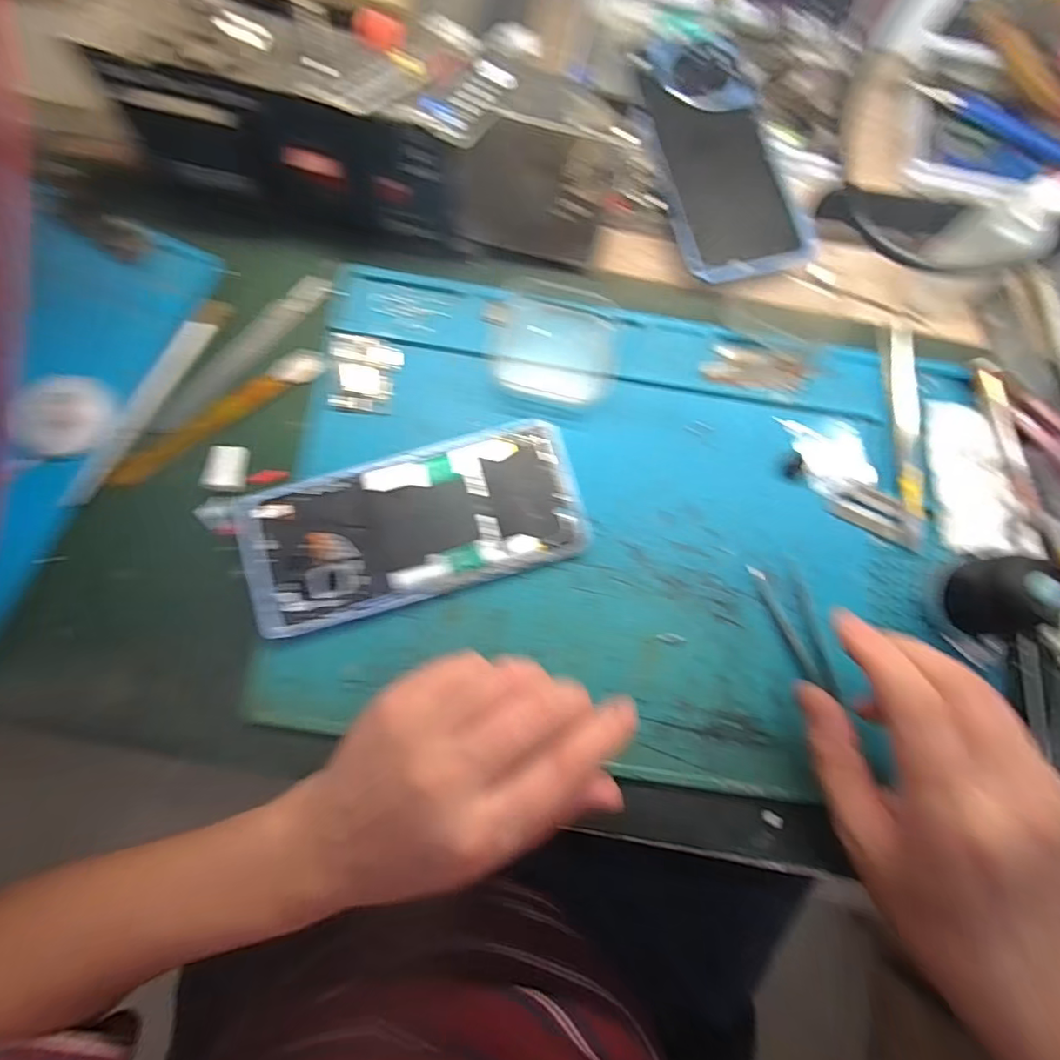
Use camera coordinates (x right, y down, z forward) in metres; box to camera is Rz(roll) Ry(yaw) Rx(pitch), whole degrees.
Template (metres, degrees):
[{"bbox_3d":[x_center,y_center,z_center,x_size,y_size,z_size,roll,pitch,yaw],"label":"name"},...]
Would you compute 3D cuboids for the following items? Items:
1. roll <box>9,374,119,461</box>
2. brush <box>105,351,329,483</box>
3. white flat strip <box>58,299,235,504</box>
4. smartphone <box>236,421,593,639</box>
[{"bbox_3d":[-0.236,-0.058,0.277,0.043,0.010,0.043,1,81,-3],"label":"roll"},{"bbox_3d":[-0.166,-0.060,0.289,0.120,0.004,0.018,-35,85,-8],"label":"brush"},{"bbox_3d":[-0.199,-0.069,0.287,0.015,0.007,0.129,31,80,-13],"label":"white flat strip"},{"bbox_3d":[-0.056,-0.003,0.279,0.168,0.011,0.075,-17,82,-6],"label":"smartphone"}]

